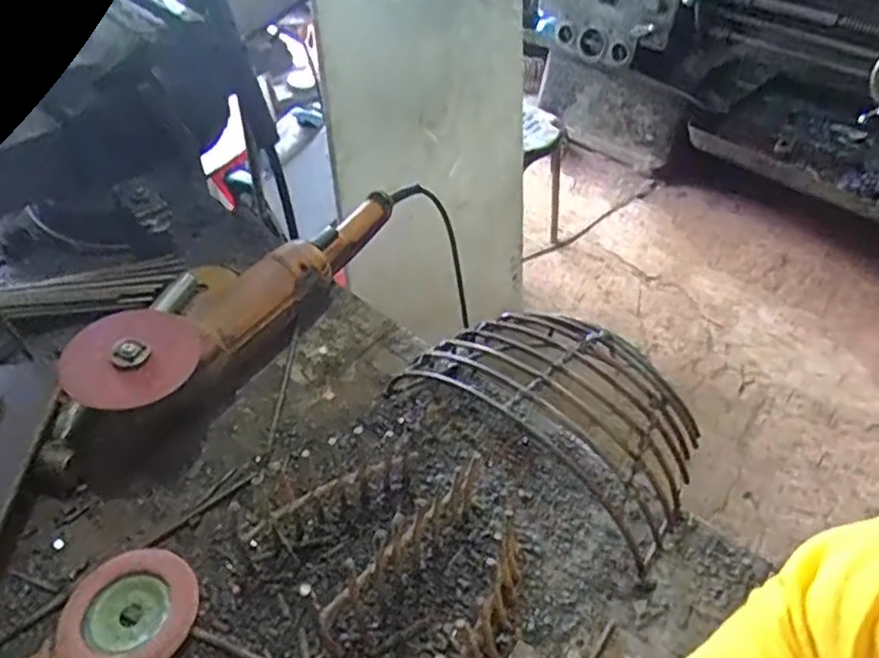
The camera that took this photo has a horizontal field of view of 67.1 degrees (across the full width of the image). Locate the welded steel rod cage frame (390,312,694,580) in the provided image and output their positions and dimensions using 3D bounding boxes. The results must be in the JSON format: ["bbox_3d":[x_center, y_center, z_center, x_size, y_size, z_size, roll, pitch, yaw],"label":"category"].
[{"bbox_3d":[0.085,0.060,0.537,0.247,0.115,0.141,28,49,23],"label":"welded steel rod cage frame"}]

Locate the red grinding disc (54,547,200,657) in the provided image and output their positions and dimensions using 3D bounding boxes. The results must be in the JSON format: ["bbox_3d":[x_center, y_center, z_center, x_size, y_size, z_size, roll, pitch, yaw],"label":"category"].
[{"bbox_3d":[-0.213,0.195,0.454,0.083,0.011,0.088,2,44,-2],"label":"red grinding disc"}]

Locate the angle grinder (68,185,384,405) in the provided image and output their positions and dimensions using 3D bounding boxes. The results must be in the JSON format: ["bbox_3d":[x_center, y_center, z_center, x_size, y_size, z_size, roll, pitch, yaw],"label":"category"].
[{"bbox_3d":[-0.172,-0.034,0.640,0.099,0.088,0.382,24,47,19],"label":"angle grinder"}]

